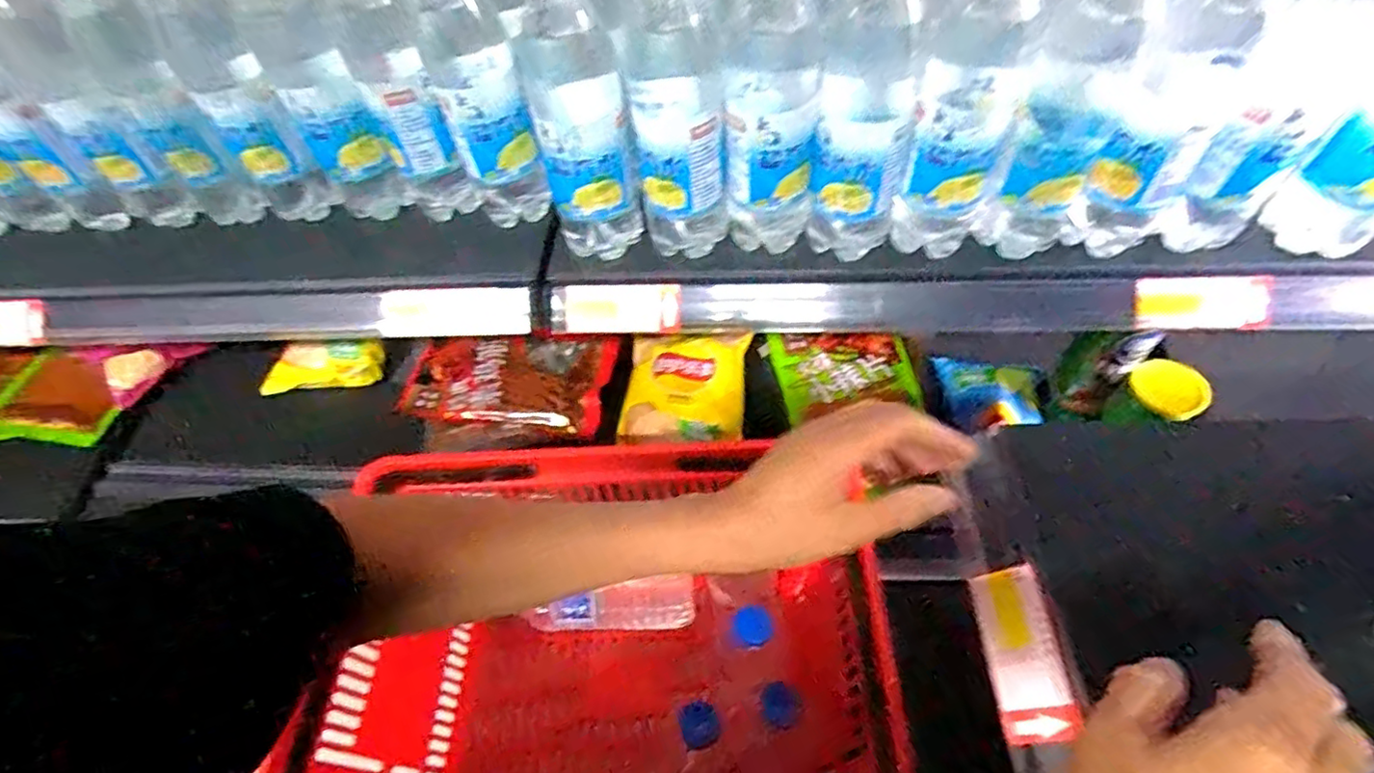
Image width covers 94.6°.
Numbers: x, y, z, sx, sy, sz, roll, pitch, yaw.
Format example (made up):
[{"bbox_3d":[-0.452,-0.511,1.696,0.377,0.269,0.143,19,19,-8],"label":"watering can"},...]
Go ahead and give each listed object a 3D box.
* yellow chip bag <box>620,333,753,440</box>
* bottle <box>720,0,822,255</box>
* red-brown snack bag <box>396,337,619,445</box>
[{"bbox_3d":[-0.003,0.003,0.815,0.153,0.045,0.152,2,54,7],"label":"yellow chip bag"},{"bbox_3d":[0.060,-0.205,0.461,0.064,0.224,0.077,-2,54,4],"label":"bottle"},{"bbox_3d":[-0.240,0.002,0.856,0.282,0.040,0.146,-1,54,4],"label":"red-brown snack bag"}]

